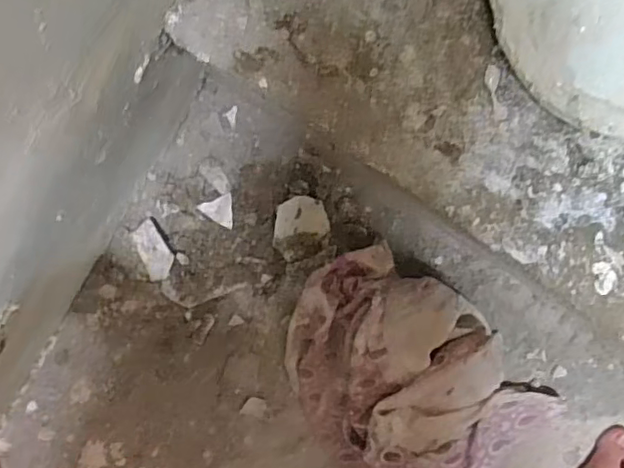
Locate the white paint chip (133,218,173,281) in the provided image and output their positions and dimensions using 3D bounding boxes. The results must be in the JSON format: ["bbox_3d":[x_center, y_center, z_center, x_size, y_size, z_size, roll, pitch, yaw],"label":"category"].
[{"bbox_3d":[-0.151,0.017,0.573,0.038,0.004,0.052,-34,92,26],"label":"white paint chip"}]

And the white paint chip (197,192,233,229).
[{"bbox_3d":[-0.090,-0.021,0.573,0.031,0.005,0.031,-4,97,-1],"label":"white paint chip"}]

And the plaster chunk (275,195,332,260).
[{"bbox_3d":[-0.010,-0.005,0.582,0.051,0.012,0.060,5,97,-2],"label":"plaster chunk"}]

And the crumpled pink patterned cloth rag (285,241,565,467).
[{"bbox_3d":[0.091,0.142,0.572,0.206,0.087,0.269,-37,96,3],"label":"crumpled pink patterned cloth rag"}]

